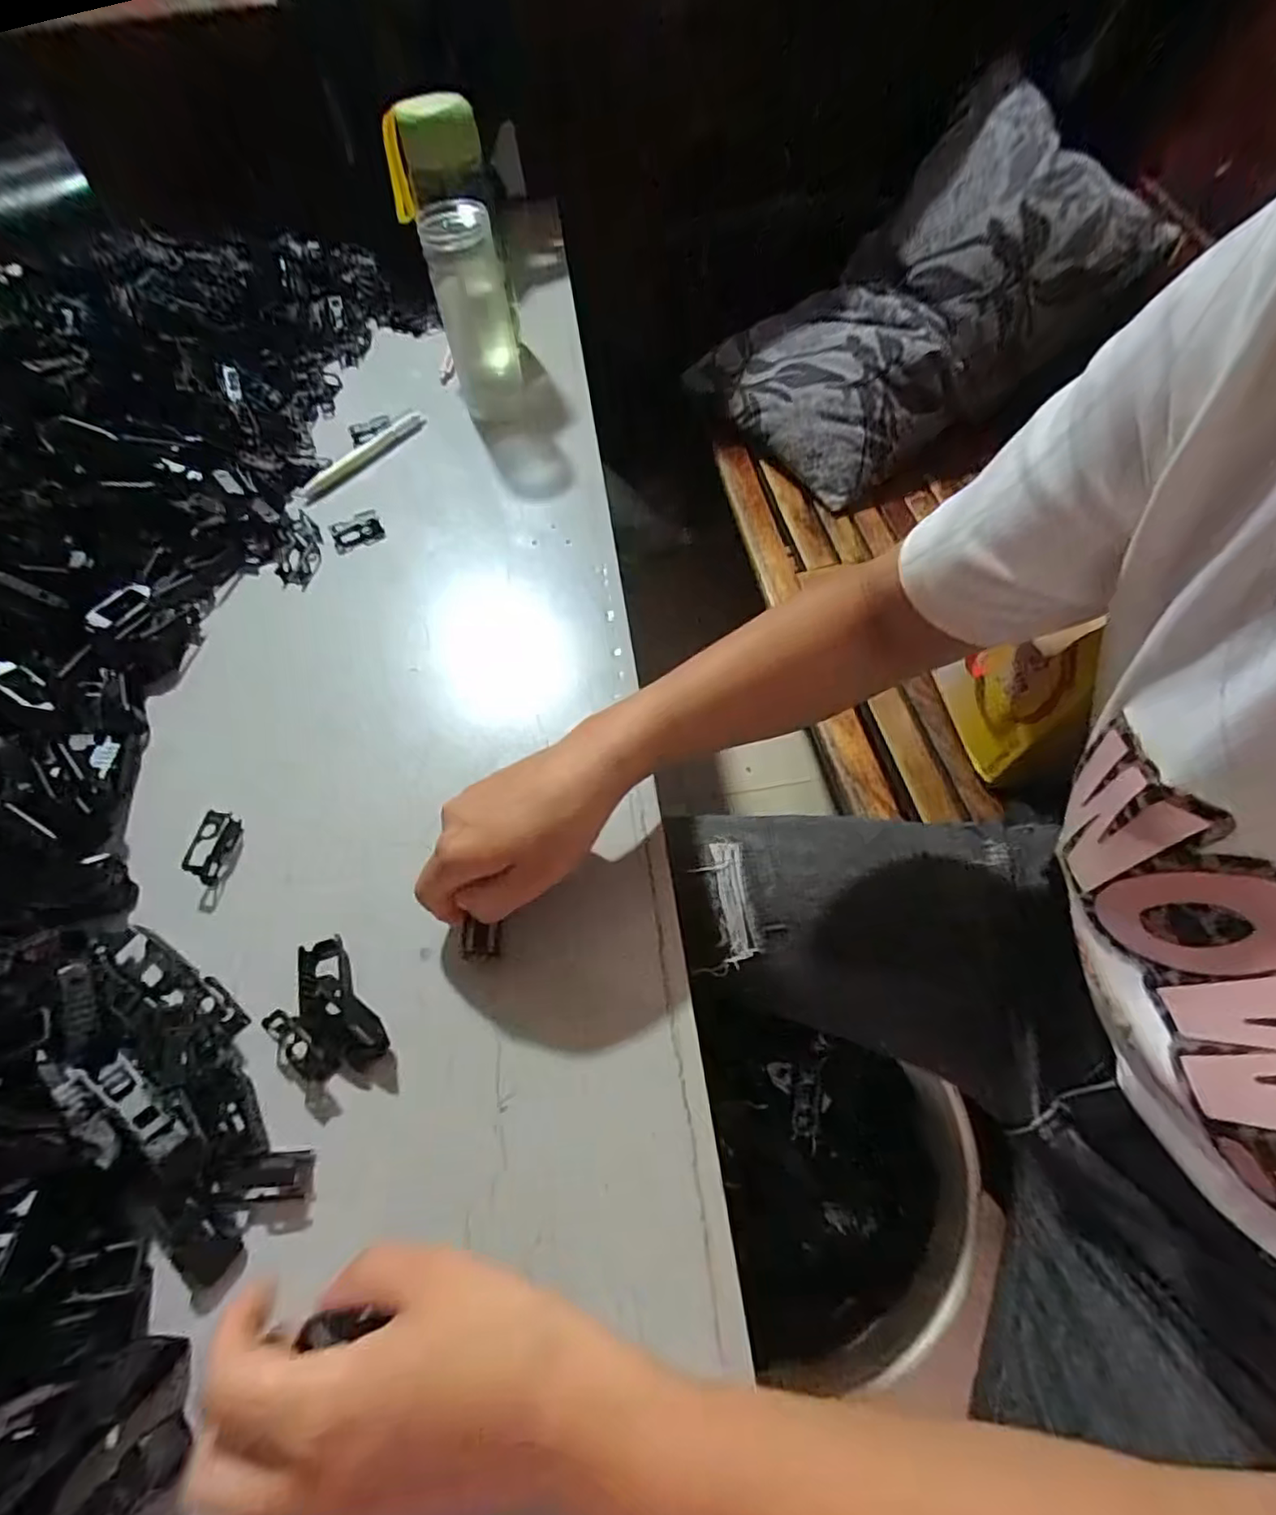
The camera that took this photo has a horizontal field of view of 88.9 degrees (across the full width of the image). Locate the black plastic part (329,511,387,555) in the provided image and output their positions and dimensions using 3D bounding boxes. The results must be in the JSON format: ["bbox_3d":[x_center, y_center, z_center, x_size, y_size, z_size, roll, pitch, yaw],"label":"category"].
[{"bbox_3d":[-0.232,-0.186,0.536,0.040,0.014,0.023,-21,59,-14],"label":"black plastic part"}]

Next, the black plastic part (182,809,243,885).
[{"bbox_3d":[-0.246,0.051,0.377,0.013,0.021,0.038,7,58,8],"label":"black plastic part"}]

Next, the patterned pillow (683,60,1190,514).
[{"bbox_3d":[0.361,-0.590,0.873,0.490,0.108,0.336,-39,87,14],"label":"patterned pillow"}]

